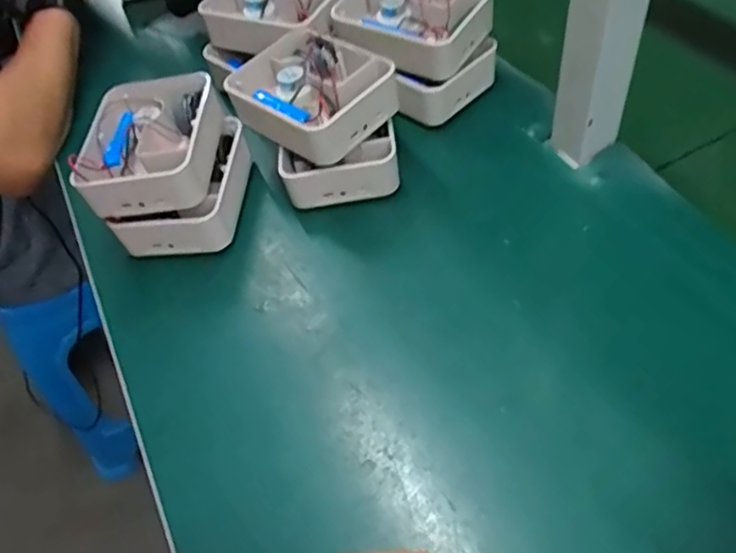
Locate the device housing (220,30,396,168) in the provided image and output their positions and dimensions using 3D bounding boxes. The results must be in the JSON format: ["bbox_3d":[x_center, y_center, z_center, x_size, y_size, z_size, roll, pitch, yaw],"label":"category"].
[{"bbox_3d":[-0.049,-0.160,0.544,0.115,0.039,0.128,-41,57,-21],"label":"device housing"}]

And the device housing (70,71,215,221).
[{"bbox_3d":[-0.182,-0.113,0.529,0.101,0.051,0.128,-7,51,4],"label":"device housing"}]

